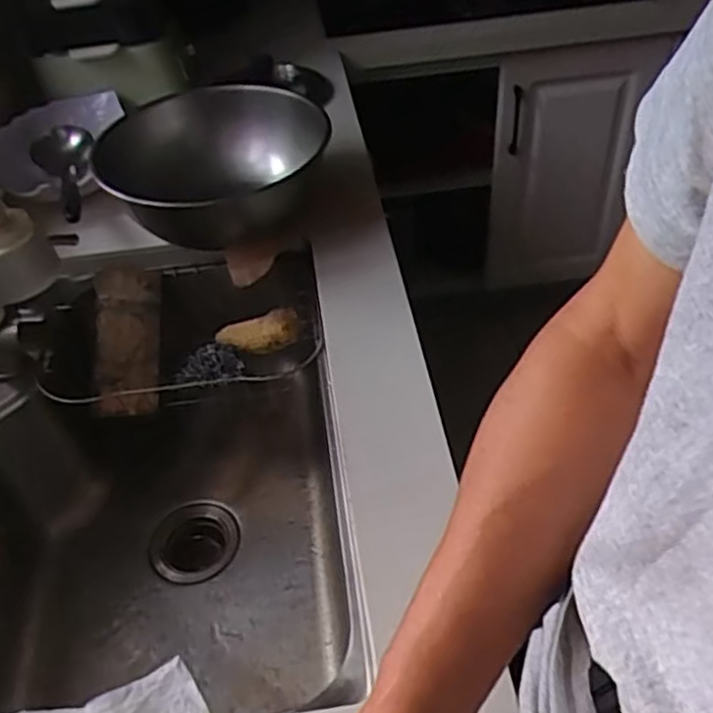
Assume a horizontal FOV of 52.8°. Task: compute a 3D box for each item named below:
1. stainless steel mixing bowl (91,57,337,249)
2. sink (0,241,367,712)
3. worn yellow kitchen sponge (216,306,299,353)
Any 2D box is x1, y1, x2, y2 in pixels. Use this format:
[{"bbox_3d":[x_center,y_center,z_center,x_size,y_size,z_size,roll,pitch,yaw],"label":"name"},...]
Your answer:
[{"bbox_3d":[-0.181,-0.240,0.967,0.284,0.151,0.322,-18,46,-13],"label":"stainless steel mixing bowl"},{"bbox_3d":[-0.222,0.144,0.813,0.393,0.218,0.545,-8,44,-3],"label":"sink"},{"bbox_3d":[-0.123,-0.030,0.900,0.131,0.041,0.032,-8,37,37],"label":"worn yellow kitchen sponge"}]

